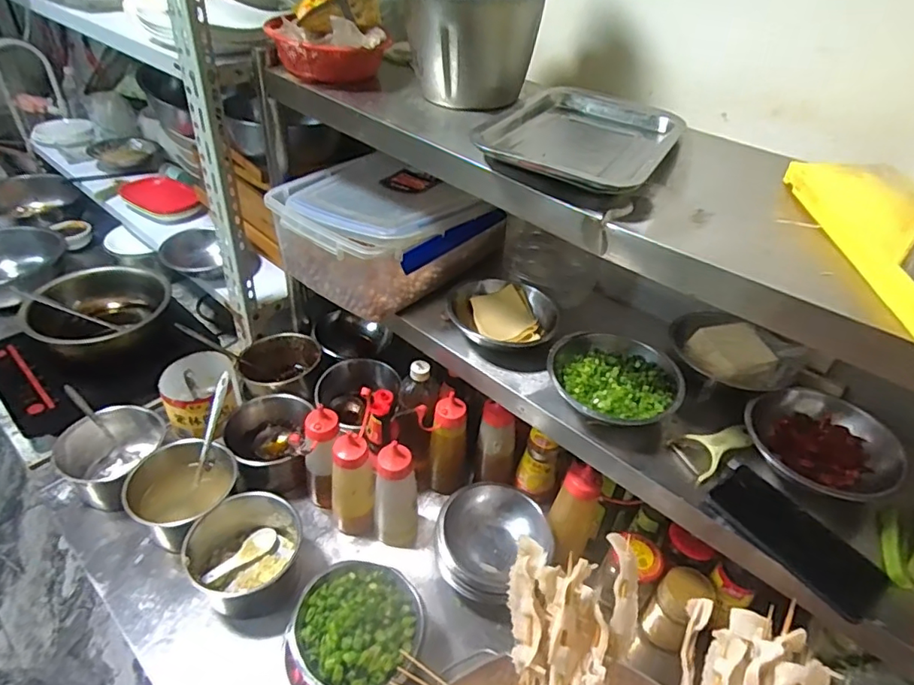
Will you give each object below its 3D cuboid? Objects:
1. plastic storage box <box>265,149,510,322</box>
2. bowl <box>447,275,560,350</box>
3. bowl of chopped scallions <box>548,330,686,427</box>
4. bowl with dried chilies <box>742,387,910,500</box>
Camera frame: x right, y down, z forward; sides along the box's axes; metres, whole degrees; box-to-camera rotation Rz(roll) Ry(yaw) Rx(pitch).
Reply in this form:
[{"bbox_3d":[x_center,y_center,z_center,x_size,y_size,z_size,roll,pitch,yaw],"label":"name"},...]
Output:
[{"bbox_3d":[-0.119,-0.182,0.863,0.264,0.137,0.278,32,46,29],"label":"plastic storage box"},{"bbox_3d":[0.069,-0.046,0.818,0.164,0.058,0.143,13,40,10],"label":"bowl"},{"bbox_3d":[0.196,0.051,0.703,0.147,0.063,0.155,3,39,-3],"label":"bowl of chopped scallions"},{"bbox_3d":[0.421,0.115,0.632,0.134,0.060,0.147,3,39,-3],"label":"bowl with dried chilies"}]

